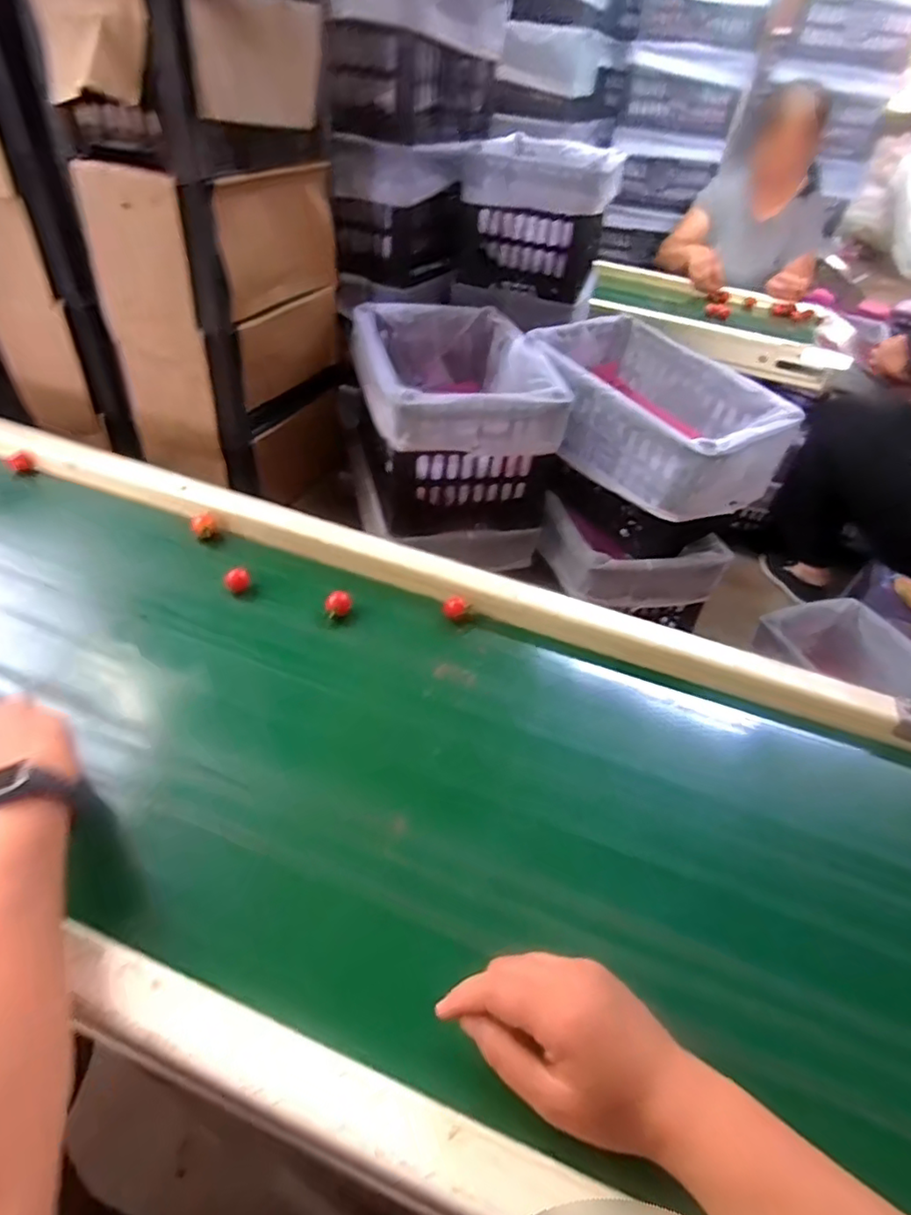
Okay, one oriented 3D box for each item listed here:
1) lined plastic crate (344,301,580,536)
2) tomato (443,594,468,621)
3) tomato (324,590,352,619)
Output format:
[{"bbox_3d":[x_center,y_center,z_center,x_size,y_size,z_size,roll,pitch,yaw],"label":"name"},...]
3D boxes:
[{"bbox_3d":[-0.012,-0.308,0.936,0.262,0.186,0.343,-9,44,-18],"label":"lined plastic crate"},{"bbox_3d":[0.000,0.002,0.628,0.024,0.019,0.024,6,41,-2],"label":"tomato"},{"bbox_3d":[-0.118,-0.003,0.618,0.025,0.021,0.024,-4,43,-13],"label":"tomato"}]

